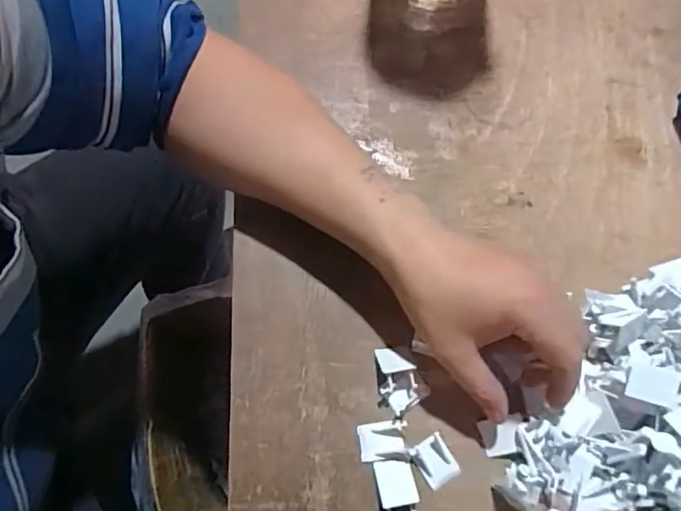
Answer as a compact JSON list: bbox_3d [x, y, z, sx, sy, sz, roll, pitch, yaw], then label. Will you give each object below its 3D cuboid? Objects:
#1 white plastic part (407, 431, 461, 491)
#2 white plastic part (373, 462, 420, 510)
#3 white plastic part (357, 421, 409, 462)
[{"bbox_3d":[0.063,0.138,0.353,0.024,0.007,0.031,-30,75,-11],"label":"white plastic part"},{"bbox_3d":[0.036,0.152,0.342,0.026,0.013,0.034,-6,72,-4],"label":"white plastic part"},{"bbox_3d":[0.029,0.125,0.355,0.032,0.004,0.025,-1,72,-2],"label":"white plastic part"}]

